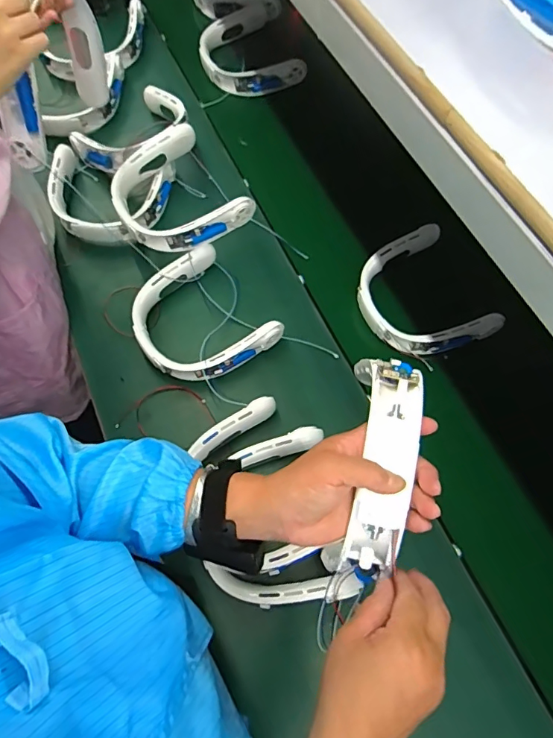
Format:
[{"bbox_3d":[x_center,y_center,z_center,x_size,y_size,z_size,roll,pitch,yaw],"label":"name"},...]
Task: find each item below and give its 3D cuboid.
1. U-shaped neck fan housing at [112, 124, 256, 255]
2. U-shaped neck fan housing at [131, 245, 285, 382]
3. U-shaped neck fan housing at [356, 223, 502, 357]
[{"bbox_3d":[-0.185,-0.317,0.855,0.205,0.058,0.230,-33,74,-14],"label":"U-shaped neck fan housing"},{"bbox_3d":[-0.134,-0.080,0.818,0.207,0.072,0.220,-37,75,-15],"label":"U-shaped neck fan housing"},{"bbox_3d":[0.254,-0.125,0.837,0.203,0.053,0.229,-25,72,-12],"label":"U-shaped neck fan housing"}]

